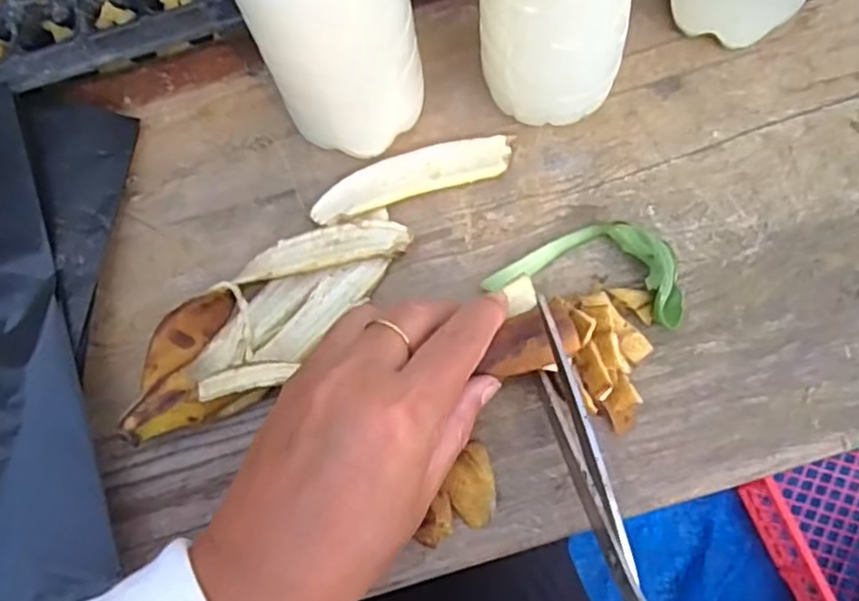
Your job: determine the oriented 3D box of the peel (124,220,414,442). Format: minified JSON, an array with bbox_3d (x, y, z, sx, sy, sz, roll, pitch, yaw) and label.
[{"bbox_3d":[-0.073,0.005,0.308,0.139,0.017,0.053,-41,74,-10],"label":"peel"}]

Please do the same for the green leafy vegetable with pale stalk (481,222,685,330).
[{"bbox_3d":[0.071,-0.016,0.309,0.084,0.020,0.043,10,72,7],"label":"green leafy vegetable with pale stalk"}]

